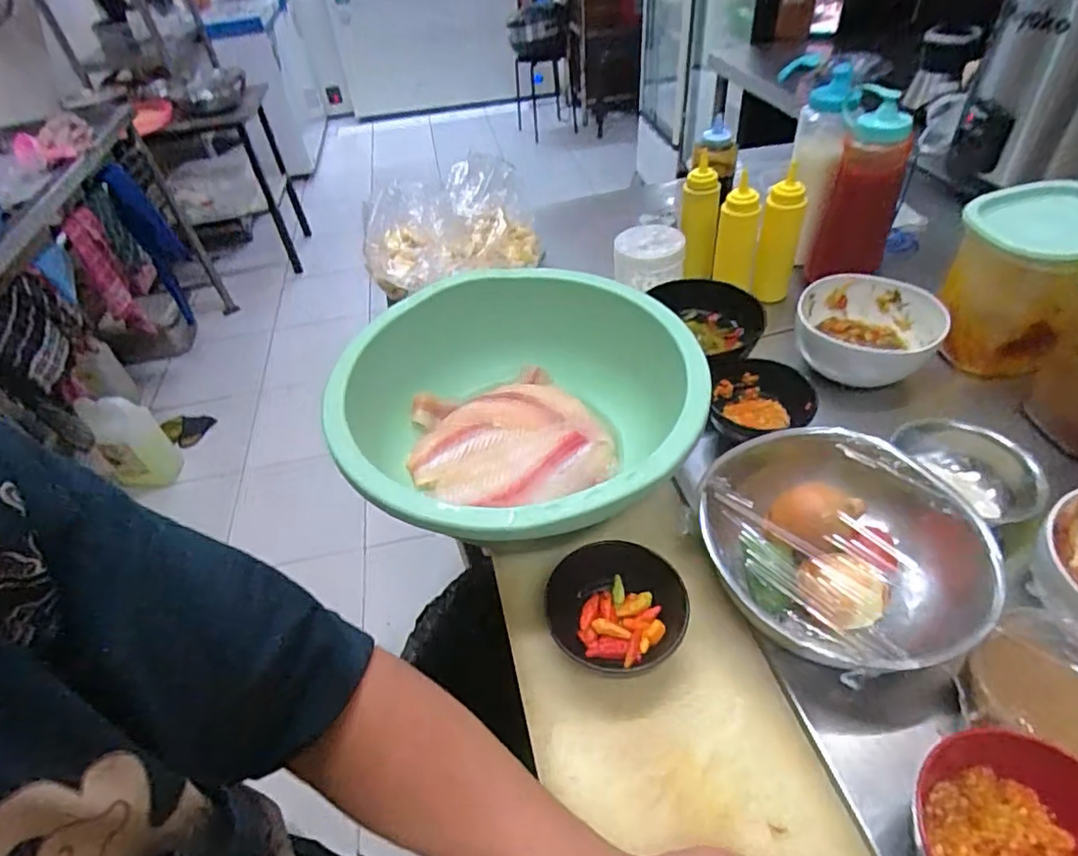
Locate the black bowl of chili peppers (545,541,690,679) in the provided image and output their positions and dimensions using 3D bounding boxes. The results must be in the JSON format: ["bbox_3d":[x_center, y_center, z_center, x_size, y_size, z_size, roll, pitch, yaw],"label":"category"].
[{"bbox_3d":[0.063,0.149,0.495,0.115,0.042,0.101,18,49,22],"label":"black bowl of chili peppers"}]

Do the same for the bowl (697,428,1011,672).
[{"bbox_3d":[0.254,0.103,0.509,0.221,0.080,0.216,-19,46,-13],"label":"bowl"}]

